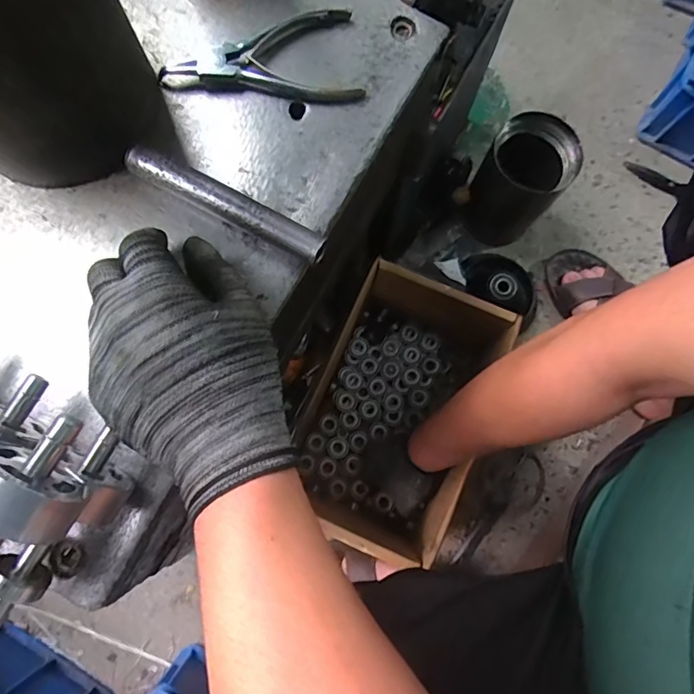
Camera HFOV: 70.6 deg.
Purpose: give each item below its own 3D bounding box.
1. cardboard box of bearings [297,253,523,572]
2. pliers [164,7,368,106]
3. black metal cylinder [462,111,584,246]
[{"bbox_3d":[0.055,0.083,0.636,0.192,0.184,0.304,23,79,3],"label":"cardboard box of bearings"},{"bbox_3d":[-0.061,-0.205,0.344,0.137,0.013,0.069,-2,79,-1],"label":"pliers"},{"bbox_3d":[0.250,-0.240,0.731,0.113,0.181,0.111,0,79,-1],"label":"black metal cylinder"}]

